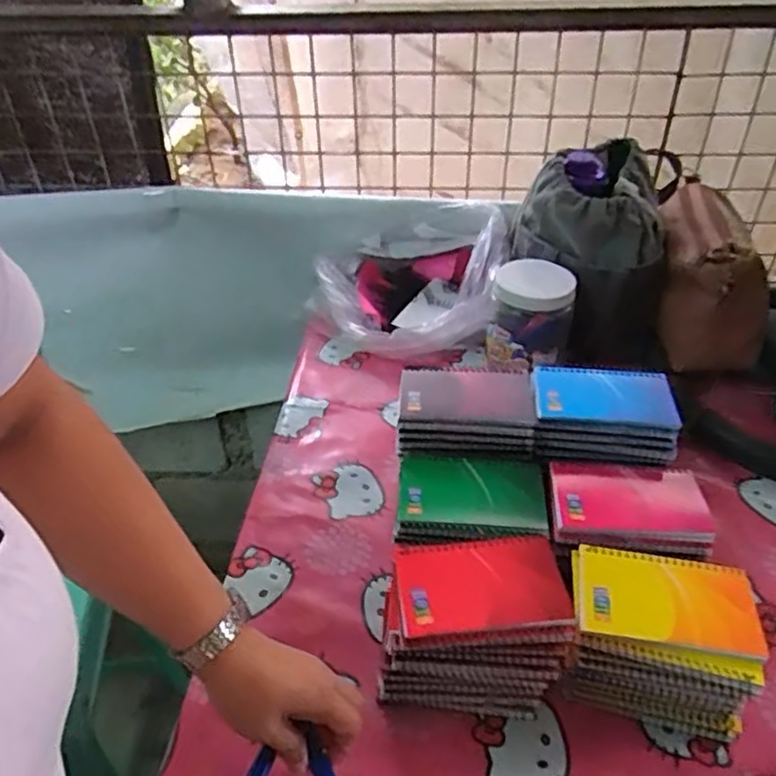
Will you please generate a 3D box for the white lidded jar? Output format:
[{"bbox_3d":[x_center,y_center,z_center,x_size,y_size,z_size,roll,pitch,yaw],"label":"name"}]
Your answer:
[{"bbox_3d":[0.177,-0.095,0.858,0.104,0.099,0.106,8,39,12],"label":"white lidded jar"}]

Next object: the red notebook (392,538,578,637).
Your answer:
[{"bbox_3d":[0.075,0.159,0.550,0.130,0.009,0.088,-3,38,-2],"label":"red notebook"}]

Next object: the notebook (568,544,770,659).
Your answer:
[{"bbox_3d":[0.217,0.166,0.534,0.135,0.009,0.083,9,40,12],"label":"notebook"}]

